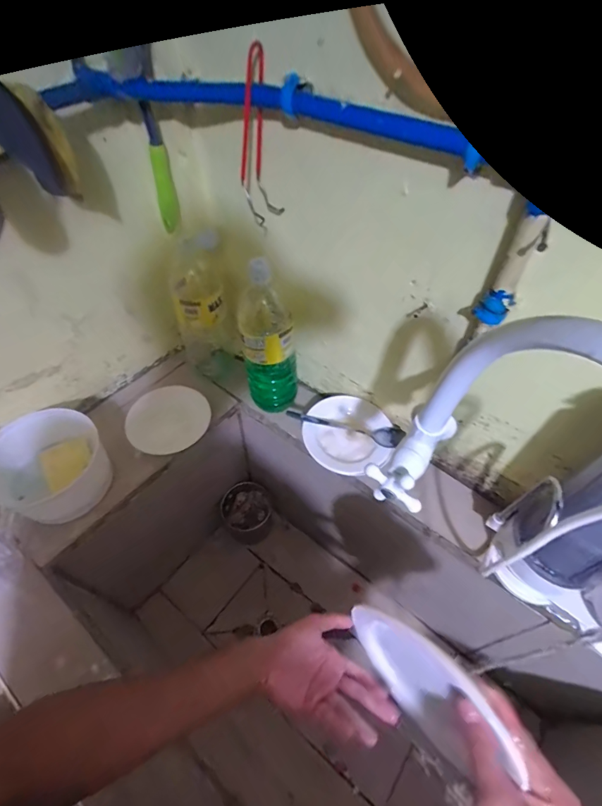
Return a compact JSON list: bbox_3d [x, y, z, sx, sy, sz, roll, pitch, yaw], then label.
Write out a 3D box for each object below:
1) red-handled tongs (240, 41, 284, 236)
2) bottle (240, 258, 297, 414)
[{"bbox_3d":[-0.050,-0.300,0.477,0.047,0.200,0.041,-4,52,-3],"label":"red-handled tongs"},{"bbox_3d":[-0.055,-0.103,0.656,0.080,0.273,0.090,-10,53,-7],"label":"bottle"}]

